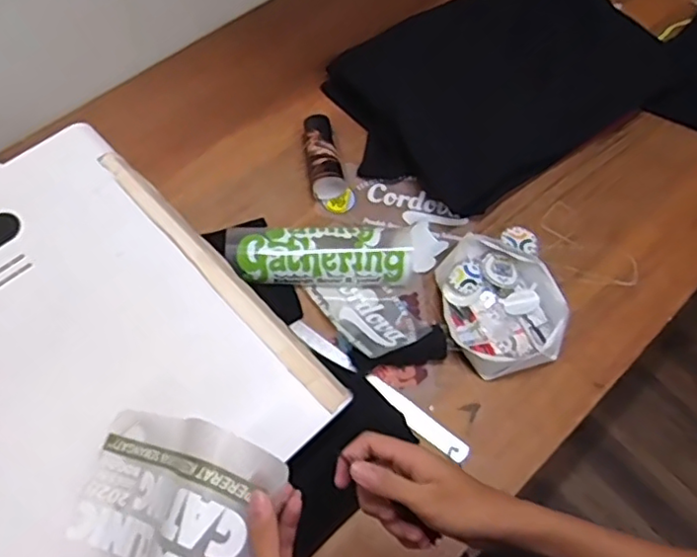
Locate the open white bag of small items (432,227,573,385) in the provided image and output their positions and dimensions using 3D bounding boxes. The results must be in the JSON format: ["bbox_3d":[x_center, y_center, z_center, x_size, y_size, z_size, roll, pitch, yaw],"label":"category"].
[{"bbox_3d":[0.217,0.024,0.878,0.165,0.045,0.216,-7,63,-6],"label":"open white bag of small items"}]

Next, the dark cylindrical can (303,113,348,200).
[{"bbox_3d":[-0.042,-0.193,0.971,0.052,0.046,0.145,-9,63,-7],"label":"dark cylindrical can"}]

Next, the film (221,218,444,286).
[{"bbox_3d":[-0.015,-0.046,0.892,0.309,0.056,0.110,-1,62,-3],"label":"film"}]

